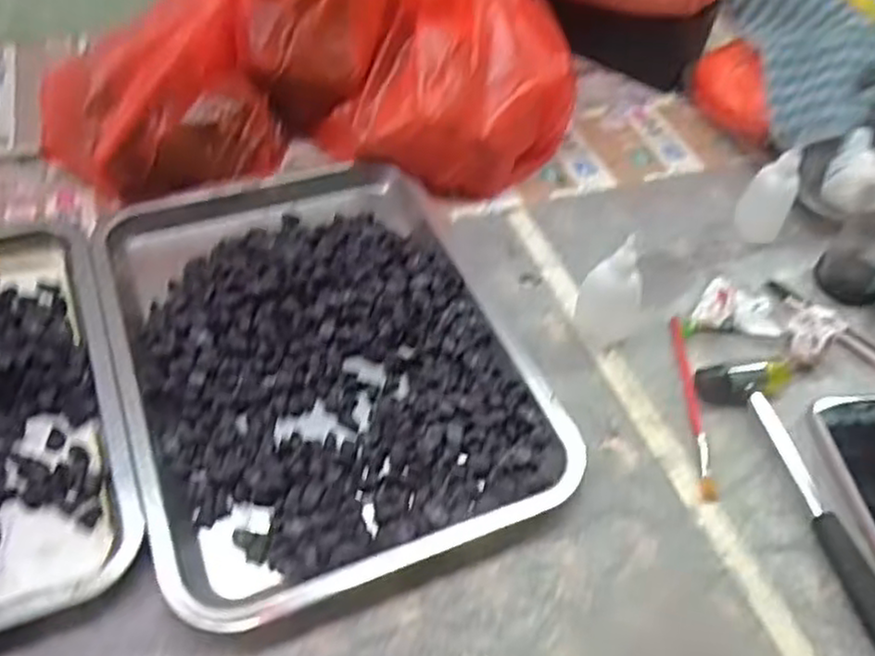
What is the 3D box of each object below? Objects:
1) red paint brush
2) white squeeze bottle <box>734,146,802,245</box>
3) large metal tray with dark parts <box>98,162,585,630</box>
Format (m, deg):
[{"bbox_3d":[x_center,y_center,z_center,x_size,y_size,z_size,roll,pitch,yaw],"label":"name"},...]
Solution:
[{"bbox_3d":[0.184,0.052,0.528,0.011,0.004,0.154,5,52,-1],"label":"red paint brush"},{"bbox_3d":[0.284,-0.112,0.627,0.034,0.079,0.032,14,52,7],"label":"white squeeze bottle"},{"bbox_3d":[-0.084,0.007,0.525,0.258,0.026,0.349,-15,55,-16],"label":"large metal tray with dark parts"}]

